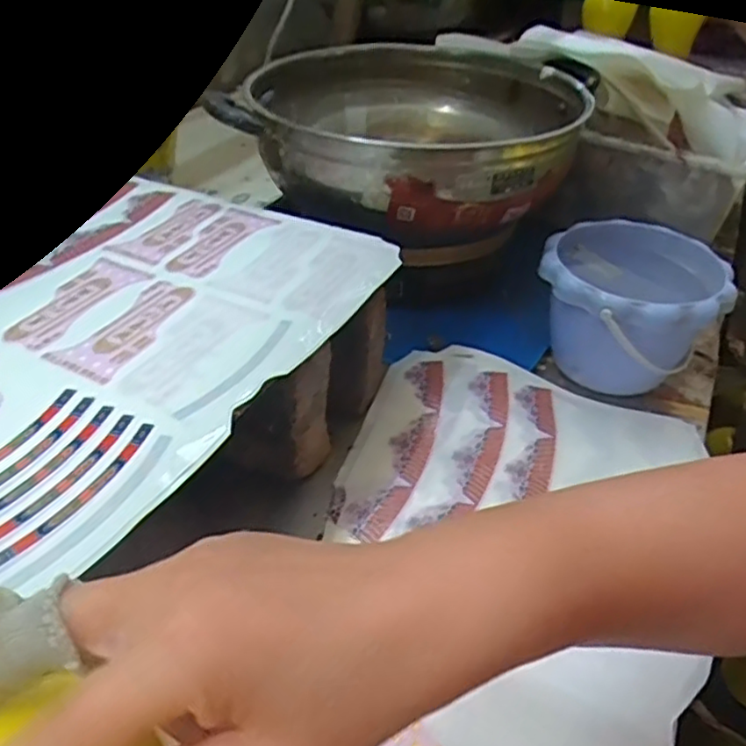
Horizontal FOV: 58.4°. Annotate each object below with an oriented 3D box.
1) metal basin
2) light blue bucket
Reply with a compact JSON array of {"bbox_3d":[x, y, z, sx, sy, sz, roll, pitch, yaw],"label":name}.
[{"bbox_3d":[0.024,-0.265,0.686,0.349,0.078,0.349,4,40,-3],"label":"metal basin"},{"bbox_3d":[0.225,-0.050,0.606,0.150,0.115,0.153,4,40,-3],"label":"light blue bucket"}]

